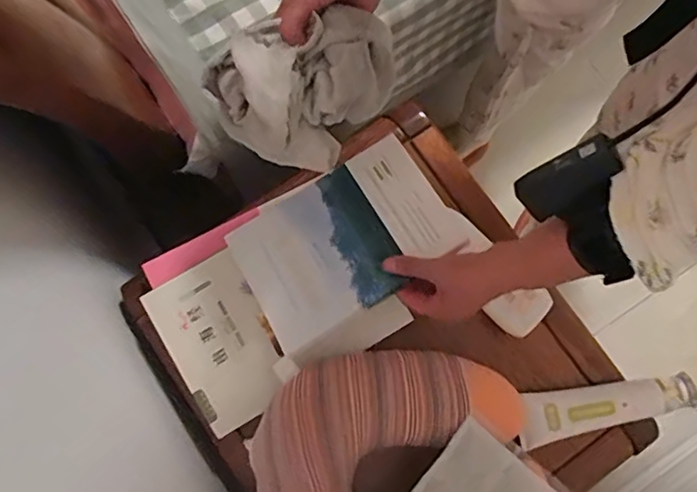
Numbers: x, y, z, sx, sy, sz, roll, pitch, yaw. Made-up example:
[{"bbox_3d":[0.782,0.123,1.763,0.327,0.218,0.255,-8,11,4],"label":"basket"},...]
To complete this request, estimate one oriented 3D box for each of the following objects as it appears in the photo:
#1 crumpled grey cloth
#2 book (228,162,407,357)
[{"bbox_3d":[-0.039,-0.141,0.475,0.127,0.076,0.138,40,79,7],"label":"crumpled grey cloth"},{"bbox_3d":[-0.008,-0.008,0.570,0.203,0.012,0.144,-32,68,3],"label":"book"}]

